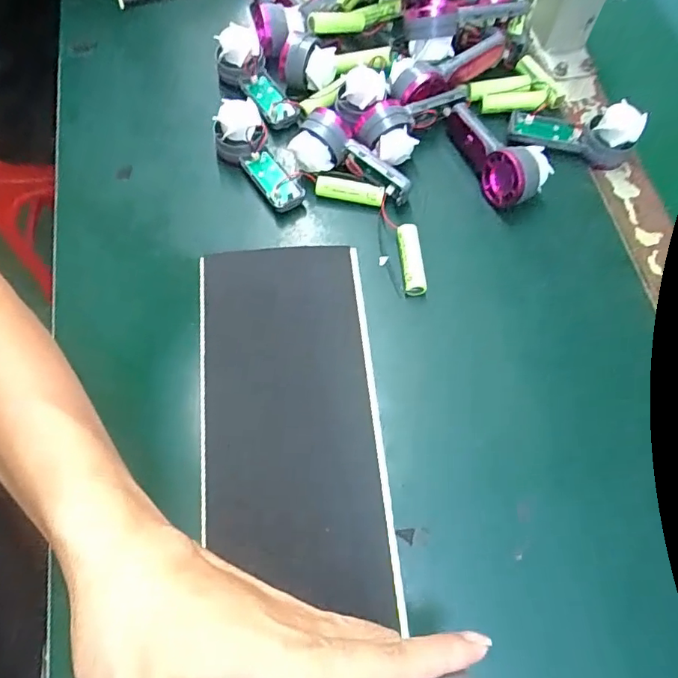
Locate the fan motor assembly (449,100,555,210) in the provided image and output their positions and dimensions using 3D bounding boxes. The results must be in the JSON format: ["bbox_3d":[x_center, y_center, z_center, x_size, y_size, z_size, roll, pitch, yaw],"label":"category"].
[{"bbox_3d":[0.117,-0.139,0.389,0.042,0.037,0.091,-24,69,-11],"label":"fan motor assembly"}]

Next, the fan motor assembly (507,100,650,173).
[{"bbox_3d":[0.178,-0.157,0.396,0.092,0.037,0.032,13,67,5],"label":"fan motor assembly"}]

